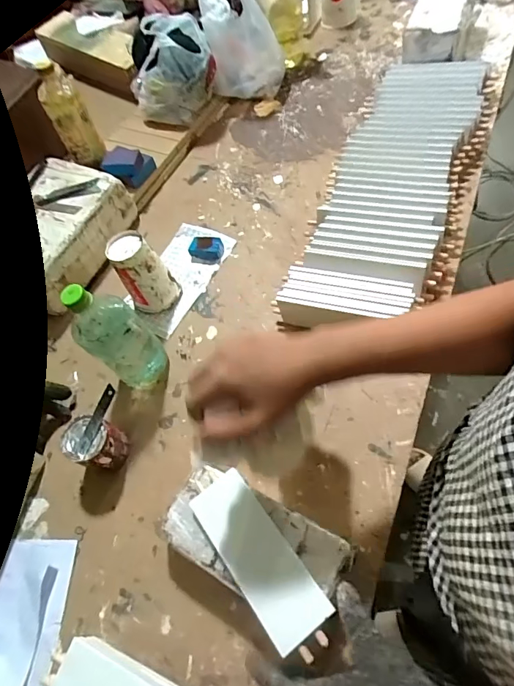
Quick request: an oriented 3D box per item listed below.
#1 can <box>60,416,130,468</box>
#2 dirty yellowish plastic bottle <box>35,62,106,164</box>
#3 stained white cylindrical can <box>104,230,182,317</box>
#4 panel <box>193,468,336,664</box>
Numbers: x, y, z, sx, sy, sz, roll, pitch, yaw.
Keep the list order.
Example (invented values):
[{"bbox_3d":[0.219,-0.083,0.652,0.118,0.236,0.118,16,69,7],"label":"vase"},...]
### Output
[{"bbox_3d":[-0.221,0.141,0.595,0.070,0.068,0.060,8,61,9],"label":"can"},{"bbox_3d":[-0.358,-0.431,0.834,0.071,0.164,0.062,-26,62,-11],"label":"dirty yellowish plastic bottle"},{"bbox_3d":[-0.182,-0.114,0.702,0.080,0.118,0.081,-2,60,3],"label":"stained white cylindrical can"},{"bbox_3d":[0.001,0.223,0.455,0.065,0.010,0.186,-34,55,-14],"label":"panel"}]

